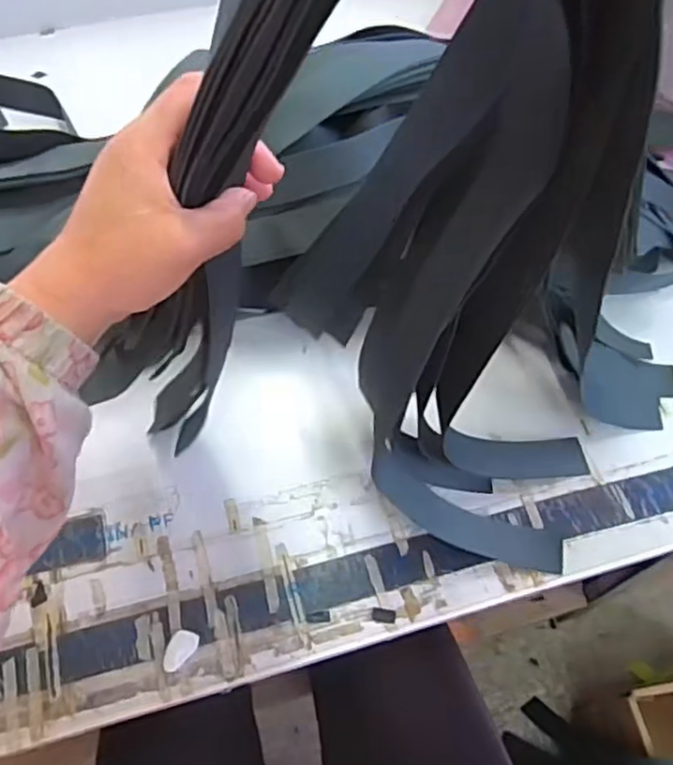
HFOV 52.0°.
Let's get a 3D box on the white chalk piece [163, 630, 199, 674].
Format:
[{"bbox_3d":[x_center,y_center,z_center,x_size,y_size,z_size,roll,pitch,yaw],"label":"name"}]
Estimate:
[{"bbox_3d":[-0.127,0.217,0.559,0.021,0.004,0.034,23,63,11],"label":"white chalk piece"}]

